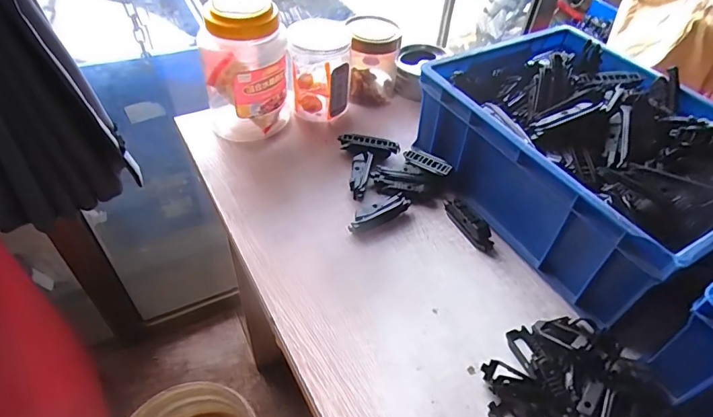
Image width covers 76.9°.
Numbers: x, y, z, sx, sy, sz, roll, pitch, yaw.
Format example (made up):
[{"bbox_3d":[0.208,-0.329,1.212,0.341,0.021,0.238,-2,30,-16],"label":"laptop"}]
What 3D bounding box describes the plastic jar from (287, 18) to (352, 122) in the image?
[{"bbox_3d":[-0.050,-0.201,0.635,0.082,0.120,0.089,1,47,-2],"label":"plastic jar"}]

